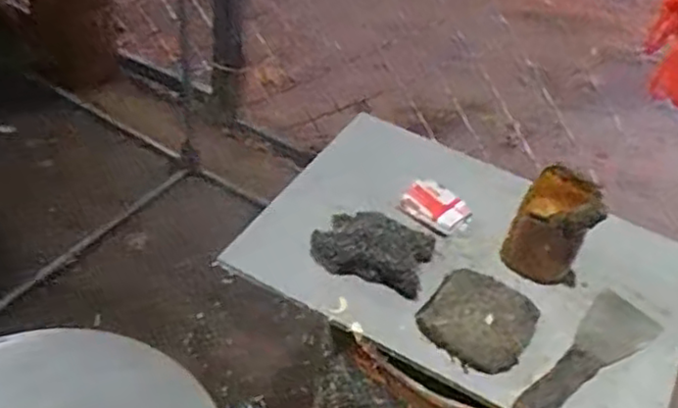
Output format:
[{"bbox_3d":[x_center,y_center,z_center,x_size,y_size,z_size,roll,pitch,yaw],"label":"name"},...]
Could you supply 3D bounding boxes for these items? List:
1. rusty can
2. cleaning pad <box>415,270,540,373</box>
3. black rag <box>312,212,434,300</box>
[{"bbox_3d":[0.240,0.026,0.774,0.076,0.093,0.085,32,49,25],"label":"rusty can"},{"bbox_3d":[0.151,0.120,0.736,0.106,0.017,0.115,28,47,21],"label":"cleaning pad"},{"bbox_3d":[0.041,0.039,0.776,0.123,0.041,0.096,17,44,10],"label":"black rag"}]

